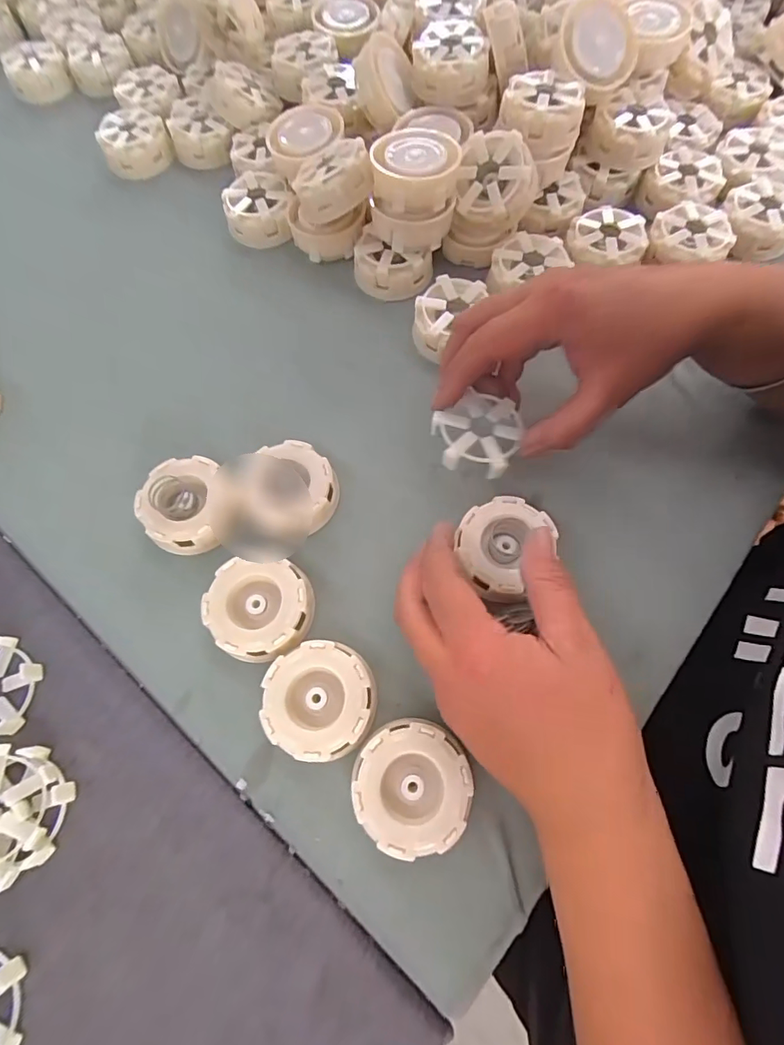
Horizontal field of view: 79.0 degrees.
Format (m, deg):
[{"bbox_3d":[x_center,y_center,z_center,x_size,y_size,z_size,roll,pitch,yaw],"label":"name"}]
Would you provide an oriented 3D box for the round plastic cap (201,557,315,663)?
[{"bbox_3d":[-0.078,0.052,0.282,0.060,0.014,0.056,0,68,0],"label":"round plastic cap"}]

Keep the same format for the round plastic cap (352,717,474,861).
[{"bbox_3d":[0.011,0.136,0.249,0.058,0.018,0.061,0,68,0],"label":"round plastic cap"}]

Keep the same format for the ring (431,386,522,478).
[{"bbox_3d":[0.052,-0.058,0.298,0.054,0.010,0.057,0,68,0],"label":"ring"}]

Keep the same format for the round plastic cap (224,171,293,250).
[{"bbox_3d":[-0.112,-0.266,0.404,0.054,0.030,0.056,-3,68,-1],"label":"round plastic cap"}]

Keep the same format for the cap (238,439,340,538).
[{"bbox_3d":[-0.066,-0.021,0.311,0.059,0.021,0.060,0,68,0],"label":"cap"}]

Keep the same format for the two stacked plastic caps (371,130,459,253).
[{"bbox_3d":[0.018,-0.249,0.357,0.059,0.060,0.071,10,69,6],"label":"two stacked plastic caps"}]

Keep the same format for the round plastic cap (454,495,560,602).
[{"bbox_3d":[0.067,0.014,0.294,0.052,0.018,0.060,35,72,13],"label":"round plastic cap"}]

